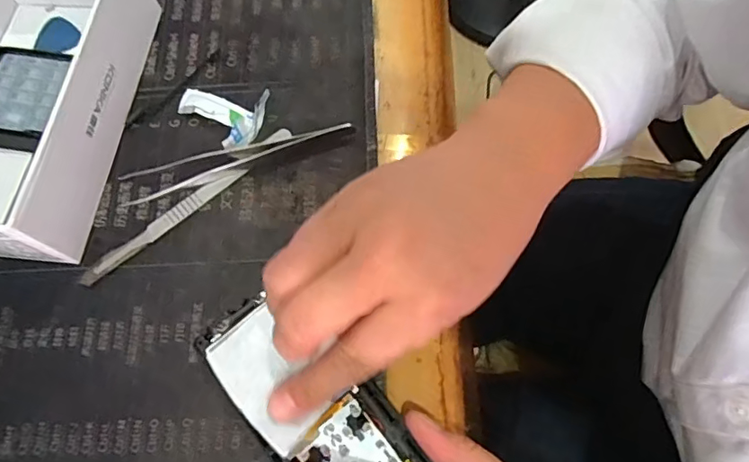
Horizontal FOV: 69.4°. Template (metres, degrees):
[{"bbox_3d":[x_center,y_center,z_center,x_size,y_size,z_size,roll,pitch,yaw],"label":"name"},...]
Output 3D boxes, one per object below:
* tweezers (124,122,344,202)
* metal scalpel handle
[{"bbox_3d":[-0.077,-0.042,0.298,0.123,0.014,0.019,-18,69,-5],"label":"tweezers"},{"bbox_3d":[-0.100,-0.016,0.292,0.131,0.006,0.012,-40,79,-11],"label":"metal scalpel handle"}]

